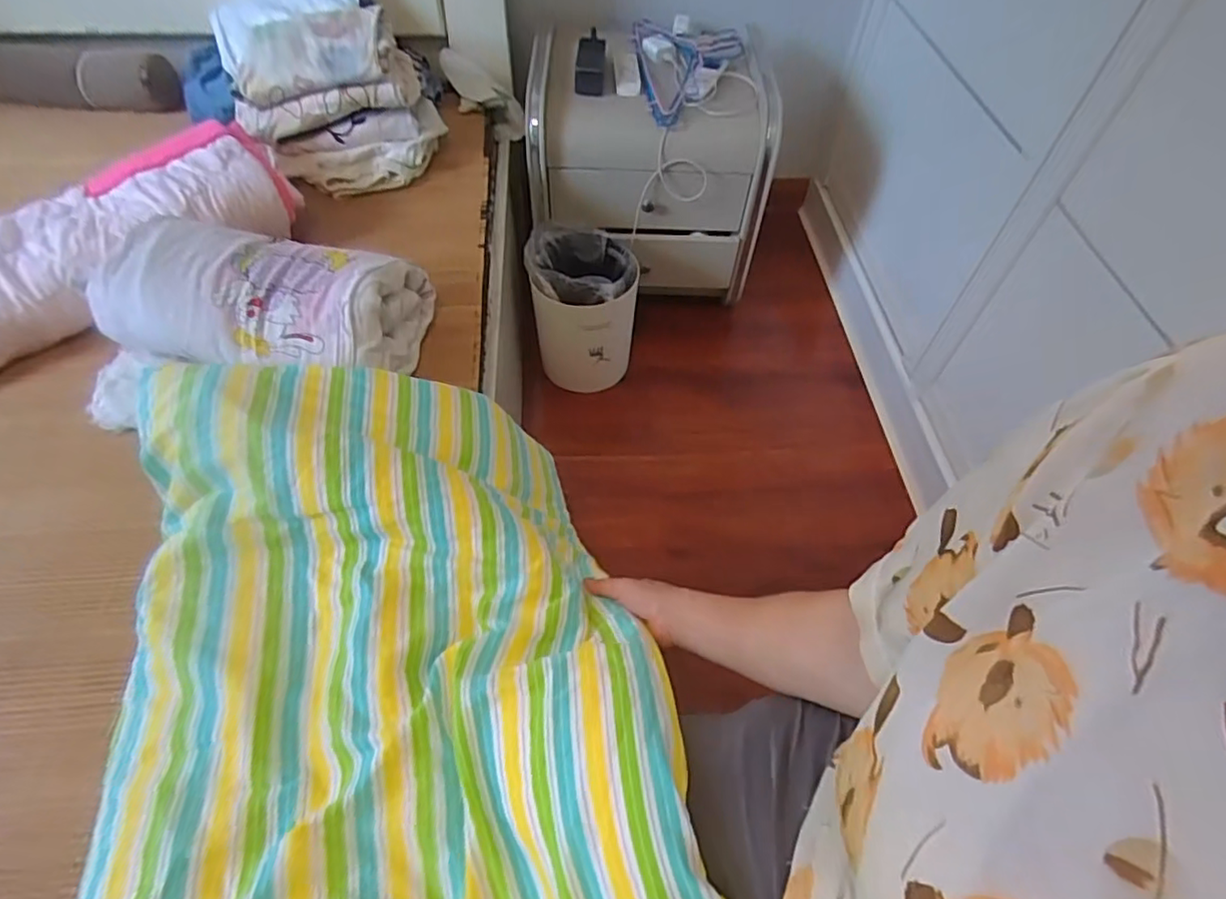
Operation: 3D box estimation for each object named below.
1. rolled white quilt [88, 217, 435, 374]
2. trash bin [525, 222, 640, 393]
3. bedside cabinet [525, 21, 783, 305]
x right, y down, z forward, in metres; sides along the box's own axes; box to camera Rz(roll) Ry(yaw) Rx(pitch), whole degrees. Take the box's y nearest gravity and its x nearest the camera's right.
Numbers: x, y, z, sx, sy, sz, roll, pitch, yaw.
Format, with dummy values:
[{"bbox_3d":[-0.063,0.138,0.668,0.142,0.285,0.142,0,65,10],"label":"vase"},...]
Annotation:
[{"bbox_3d":[-0.435,-0.178,0.778,0.348,0.133,0.195,10,55,5],"label":"rolled white quilt"},{"bbox_3d":[-0.063,-0.291,1.263,0.209,0.264,0.221,-9,55,-9],"label":"trash bin"},{"bbox_3d":[0.068,-0.622,1.337,0.475,0.385,0.430,-1,54,-3],"label":"bedside cabinet"}]

